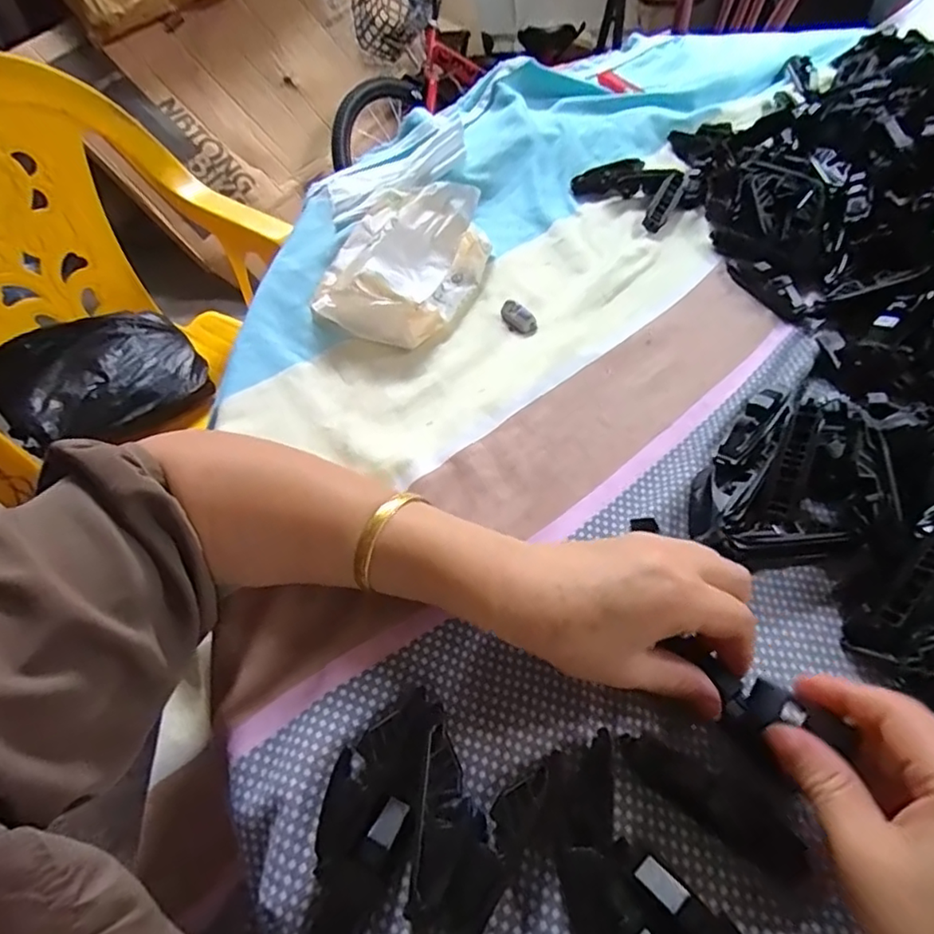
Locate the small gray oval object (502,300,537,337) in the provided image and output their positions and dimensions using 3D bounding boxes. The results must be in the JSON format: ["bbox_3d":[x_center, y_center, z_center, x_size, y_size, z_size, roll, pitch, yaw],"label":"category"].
[{"bbox_3d":[0.039,-0.113,0.442,0.018,0.009,0.033,-22,56,-14],"label":"small gray oval object"}]

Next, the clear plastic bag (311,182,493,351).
[{"bbox_3d":[-0.054,-0.161,0.458,0.117,0.047,0.148,21,57,17],"label":"clear plastic bag"}]

